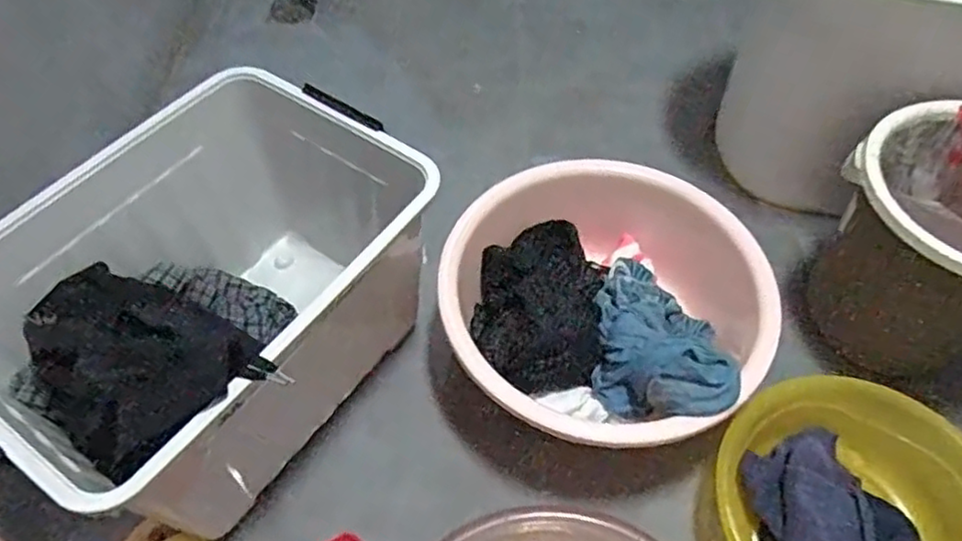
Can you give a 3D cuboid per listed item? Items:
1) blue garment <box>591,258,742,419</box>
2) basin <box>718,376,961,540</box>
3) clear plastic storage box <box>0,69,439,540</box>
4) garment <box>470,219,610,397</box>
[{"bbox_3d":[0.210,0.067,0.791,0.141,0.121,0.233,5,55,3],"label":"blue garment"},{"bbox_3d":[0.395,0.272,0.720,0.268,0.107,0.276,0,54,0],"label":"basin"},{"bbox_3d":[-0.289,0.042,0.770,0.316,0.284,0.443,32,60,20],"label":"clear plastic storage box"},{"bbox_3d":[0.072,0.034,0.847,0.158,0.064,0.236,7,55,4],"label":"garment"}]

